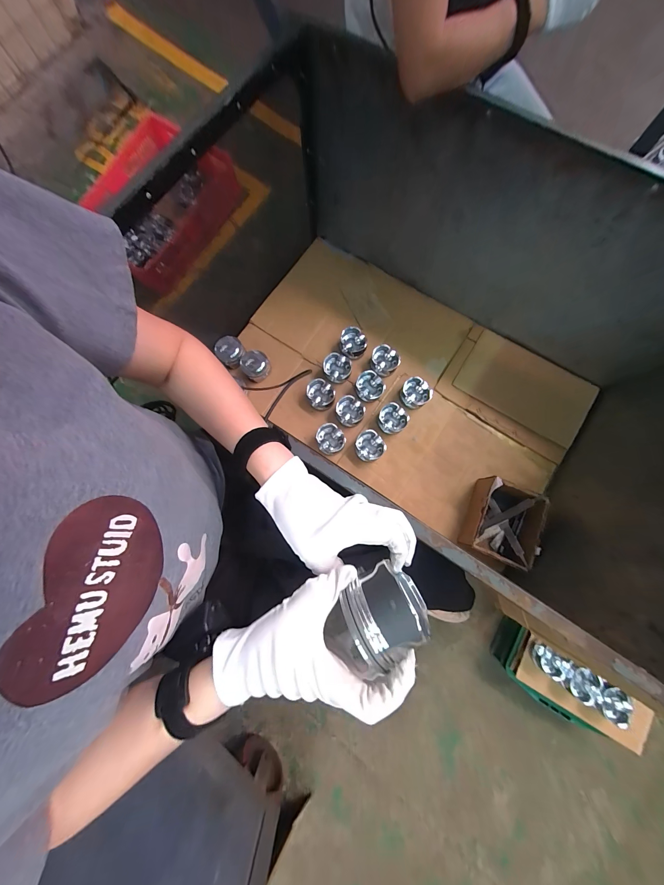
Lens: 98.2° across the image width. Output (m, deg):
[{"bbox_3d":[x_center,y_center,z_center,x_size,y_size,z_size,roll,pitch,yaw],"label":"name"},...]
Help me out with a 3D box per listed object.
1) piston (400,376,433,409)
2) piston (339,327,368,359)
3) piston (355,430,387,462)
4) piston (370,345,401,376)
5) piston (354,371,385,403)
[{"bbox_3d":[0.251,-0.144,0.871,0.085,0.058,0.083,0,78,1],"label":"piston"},{"bbox_3d":[0.068,-0.311,0.914,0.084,0.054,0.088,3,78,2],"label":"piston"},{"bbox_3d":[0.109,0.011,0.843,0.079,0.055,0.085,0,78,1],"label":"piston"},{"bbox_3d":[0.161,-0.248,0.892,0.085,0.056,0.083,0,78,1],"label":"piston"},{"bbox_3d":[0.115,-0.171,0.875,0.081,0.058,0.086,0,78,1],"label":"piston"}]

